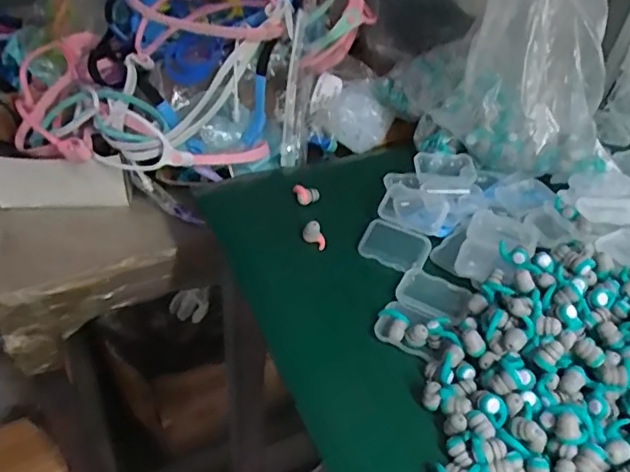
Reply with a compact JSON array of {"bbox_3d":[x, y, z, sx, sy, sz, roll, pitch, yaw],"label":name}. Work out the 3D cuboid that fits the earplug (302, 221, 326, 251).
[{"bbox_3d":[-0.002,-0.001,0.489,0.017,0.026,0.013,-25,28,0],"label":"earplug"}]

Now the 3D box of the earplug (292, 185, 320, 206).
[{"bbox_3d":[-0.008,-0.038,0.524,0.025,0.013,0.018,4,44,-2],"label":"earplug"}]

